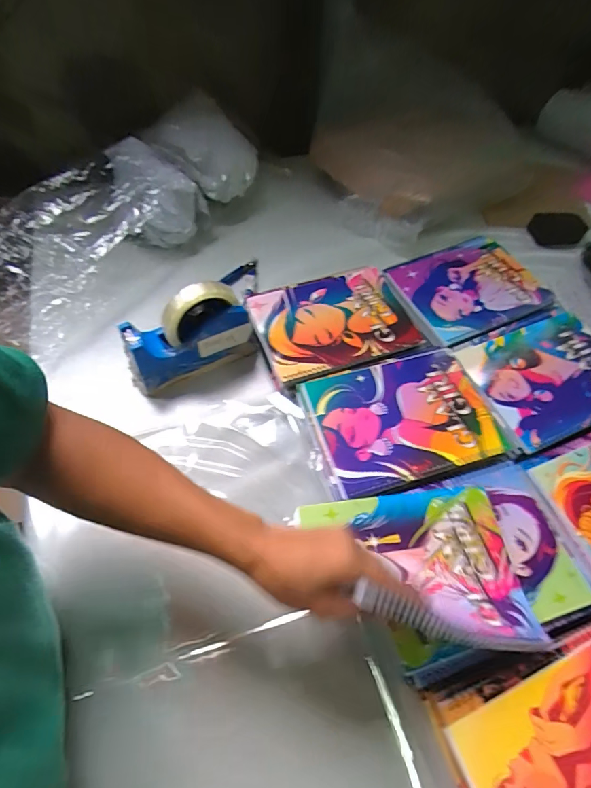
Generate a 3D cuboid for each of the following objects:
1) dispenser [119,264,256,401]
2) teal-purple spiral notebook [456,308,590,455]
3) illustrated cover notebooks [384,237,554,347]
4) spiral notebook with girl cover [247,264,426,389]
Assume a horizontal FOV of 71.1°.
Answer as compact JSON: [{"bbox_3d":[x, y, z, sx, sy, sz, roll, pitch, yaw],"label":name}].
[{"bbox_3d":[-0.128,-0.077,0.511,0.168,0.114,0.057,-24,60,-15],"label":"dispenser"},{"bbox_3d":[0.319,-0.027,0.518,0.190,0.009,0.153,-21,59,-13],"label":"teal-purple spiral notebook"},{"bbox_3d":[0.249,-0.154,0.596,0.197,0.010,0.158,-21,59,-13],"label":"illustrated cover notebooks"},{"bbox_3d":[0.049,-0.098,0.554,0.200,0.010,0.154,-15,62,-12],"label":"spiral notebook with girl cover"}]

